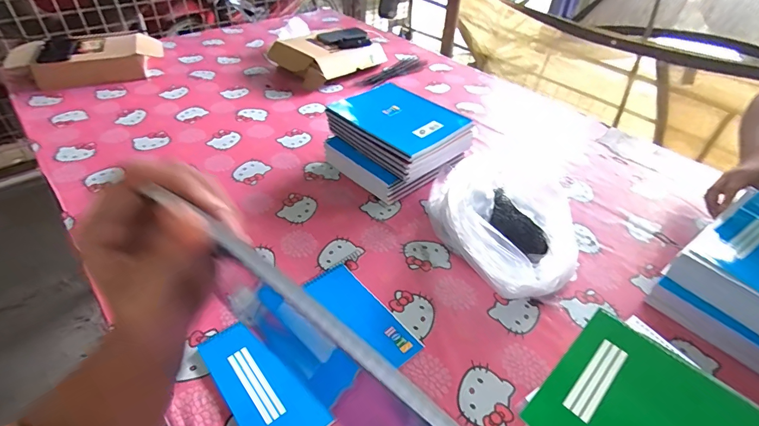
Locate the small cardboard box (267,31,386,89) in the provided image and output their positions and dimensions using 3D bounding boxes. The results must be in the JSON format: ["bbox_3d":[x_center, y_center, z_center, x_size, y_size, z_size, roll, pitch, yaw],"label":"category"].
[{"bbox_3d":[-0.162,-0.506,1.274,0.317,0.084,0.252,-27,50,-30],"label":"small cardboard box"}]

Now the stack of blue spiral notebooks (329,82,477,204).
[{"bbox_3d":[0.036,-0.168,0.889,0.275,0.132,0.253,34,50,29],"label":"stack of blue spiral notebooks"}]

